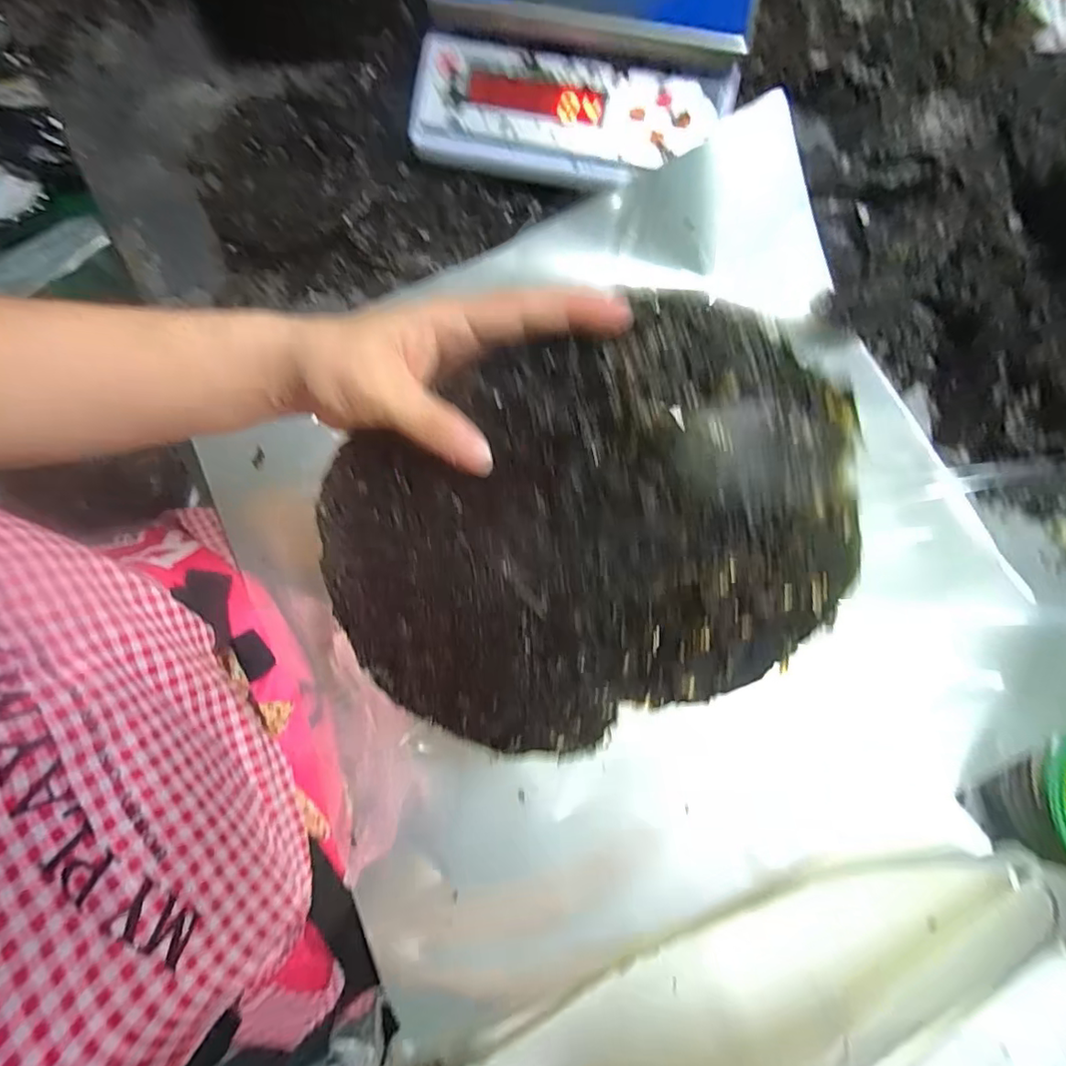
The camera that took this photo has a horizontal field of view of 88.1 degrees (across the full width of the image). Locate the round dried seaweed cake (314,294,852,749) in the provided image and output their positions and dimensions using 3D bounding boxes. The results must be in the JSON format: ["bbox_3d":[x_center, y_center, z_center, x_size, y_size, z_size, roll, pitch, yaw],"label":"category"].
[{"bbox_3d":[0.013,0.013,0.277,0.272,0.020,0.189,-23,98,19],"label":"round dried seaweed cake"}]

